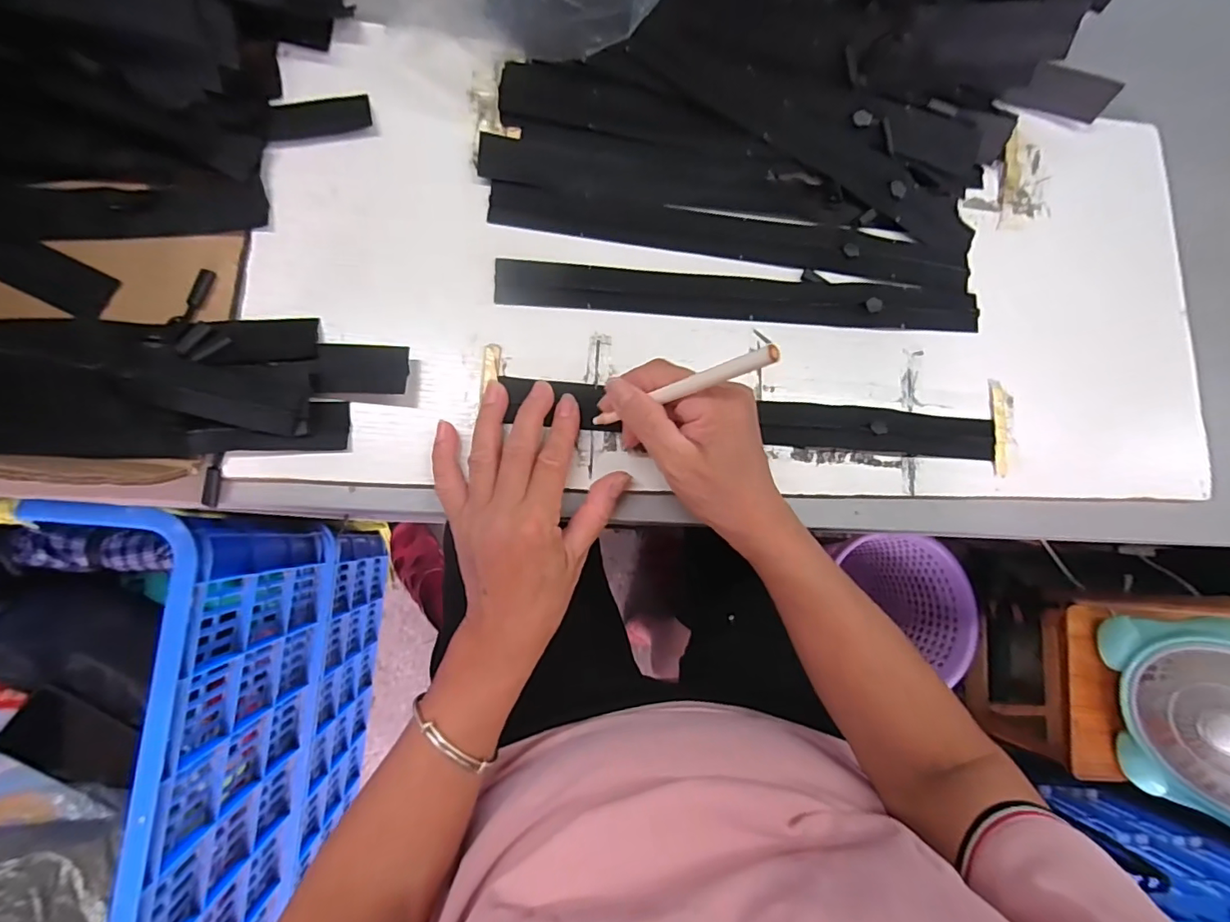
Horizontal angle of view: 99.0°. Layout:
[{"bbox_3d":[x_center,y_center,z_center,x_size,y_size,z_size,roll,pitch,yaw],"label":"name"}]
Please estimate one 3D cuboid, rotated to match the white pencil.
[{"bbox_3d":[0.031,-0.037,0.292,0.006,0.135,0.009,-5,83,-41],"label":"white pencil"}]

